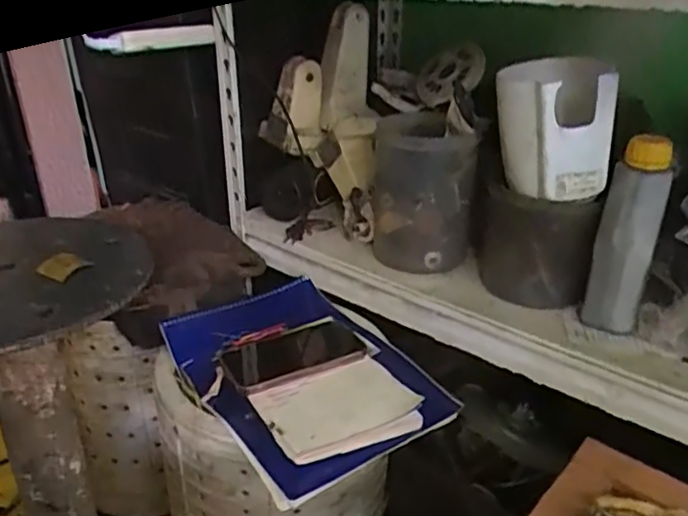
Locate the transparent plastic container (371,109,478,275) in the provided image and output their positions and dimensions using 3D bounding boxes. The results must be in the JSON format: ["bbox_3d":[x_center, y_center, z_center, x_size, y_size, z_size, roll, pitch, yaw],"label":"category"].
[{"bbox_3d":[0.101,-0.085,0.808,0.124,0.172,0.126,2,25,5],"label":"transparent plastic container"}]

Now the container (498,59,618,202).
[{"bbox_3d":[0.222,-0.138,0.665,0.093,0.134,0.091,-4,25,-9],"label":"container"}]

